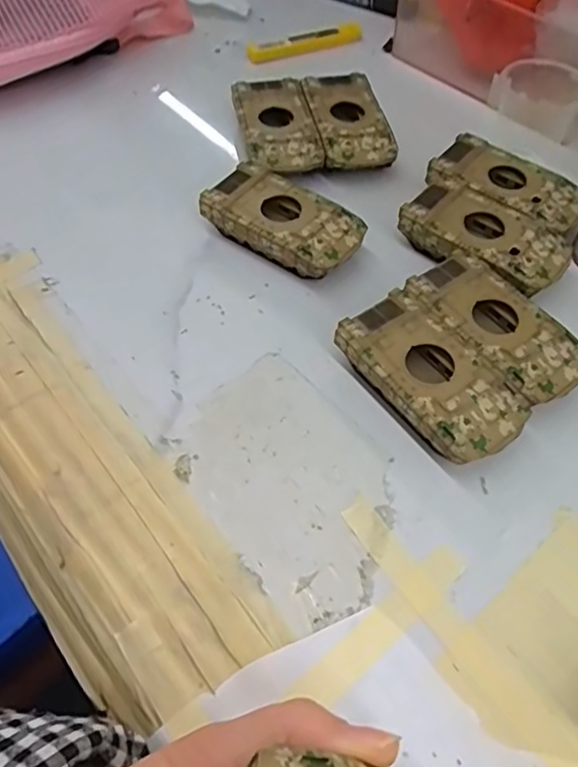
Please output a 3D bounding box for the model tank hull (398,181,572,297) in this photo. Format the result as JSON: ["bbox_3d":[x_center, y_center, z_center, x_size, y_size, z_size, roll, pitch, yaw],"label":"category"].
[{"bbox_3d":[0.117,-0.084,0.361,0.094,0.025,0.053,33,61,19],"label":"model tank hull"}]

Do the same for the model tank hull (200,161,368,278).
[{"bbox_3d":[-0.003,-0.096,0.368,0.094,0.027,0.052,33,61,19],"label":"model tank hull"}]

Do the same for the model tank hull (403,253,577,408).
[{"bbox_3d":[0.110,-0.026,0.323,0.052,0.026,0.094,-33,63,-21],"label":"model tank hull"}]

